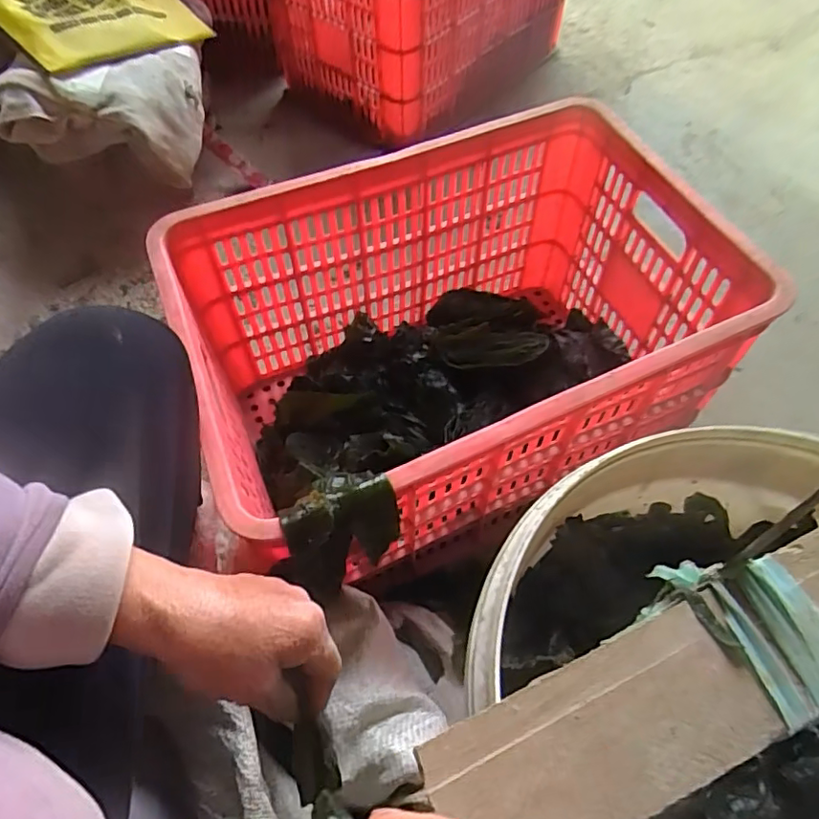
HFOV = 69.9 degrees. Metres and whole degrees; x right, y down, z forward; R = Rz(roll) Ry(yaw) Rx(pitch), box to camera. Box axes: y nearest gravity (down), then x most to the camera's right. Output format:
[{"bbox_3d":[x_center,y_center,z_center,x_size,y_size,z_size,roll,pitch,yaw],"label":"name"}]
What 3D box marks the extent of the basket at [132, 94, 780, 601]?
[{"bbox_3d":[0.051,-0.069,0.653,0.517,0.280,0.350,-24,62,-12],"label":"basket"}]

